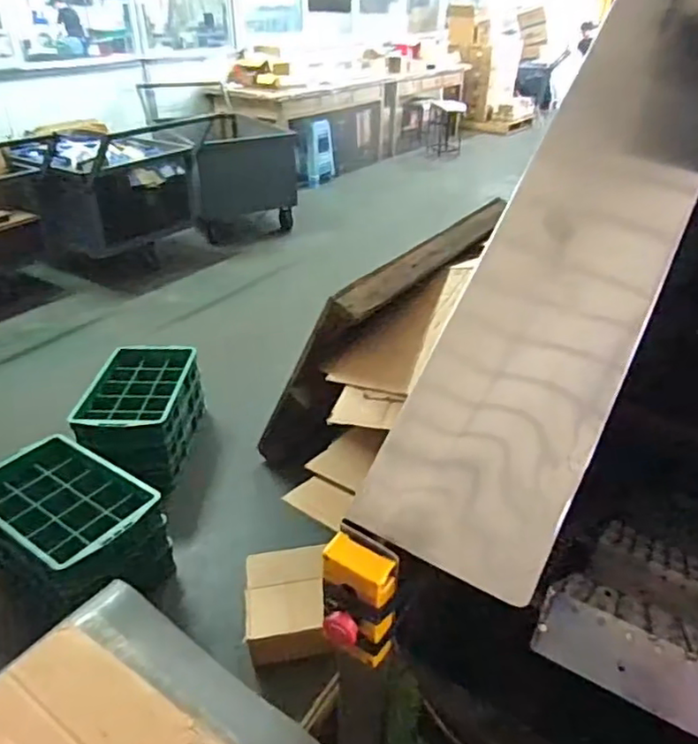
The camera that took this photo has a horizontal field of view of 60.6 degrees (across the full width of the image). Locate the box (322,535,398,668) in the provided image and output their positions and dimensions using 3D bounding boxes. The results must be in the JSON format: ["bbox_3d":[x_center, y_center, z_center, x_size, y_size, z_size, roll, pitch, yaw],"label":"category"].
[{"bbox_3d":[0.003,0.252,0.639,0.083,0.140,0.067,24,41,26],"label":"box"}]

